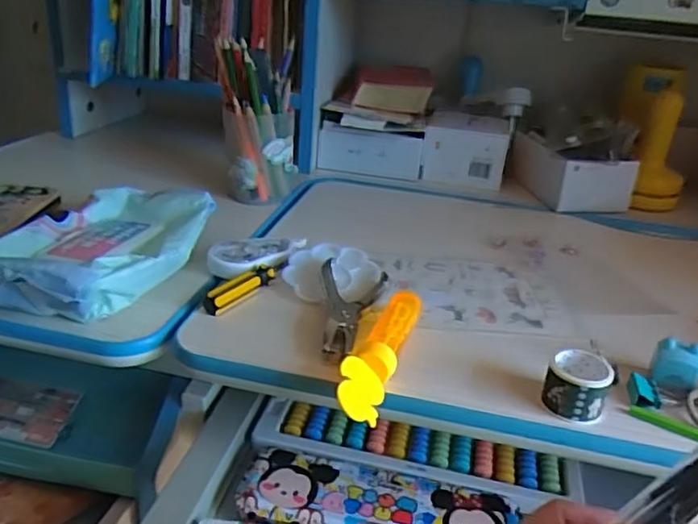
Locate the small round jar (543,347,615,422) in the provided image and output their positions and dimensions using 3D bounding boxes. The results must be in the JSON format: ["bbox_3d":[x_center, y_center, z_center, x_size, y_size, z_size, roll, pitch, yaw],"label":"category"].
[{"bbox_3d":[0.141,0.075,0.380,0.036,0.027,0.036,15,27,18],"label":"small round jar"}]

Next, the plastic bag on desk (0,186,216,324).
[{"bbox_3d":[-0.192,-0.015,0.482,0.129,0.038,0.190,9,26,7],"label":"plastic bag on desk"}]

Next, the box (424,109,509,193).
[{"bbox_3d":[0.151,-0.141,0.792,0.103,0.073,0.089,12,26,12],"label":"box"}]

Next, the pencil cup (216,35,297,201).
[{"bbox_3d":[-0.096,-0.148,0.649,0.082,0.153,0.071,1,26,-11],"label":"pencil cup"}]

